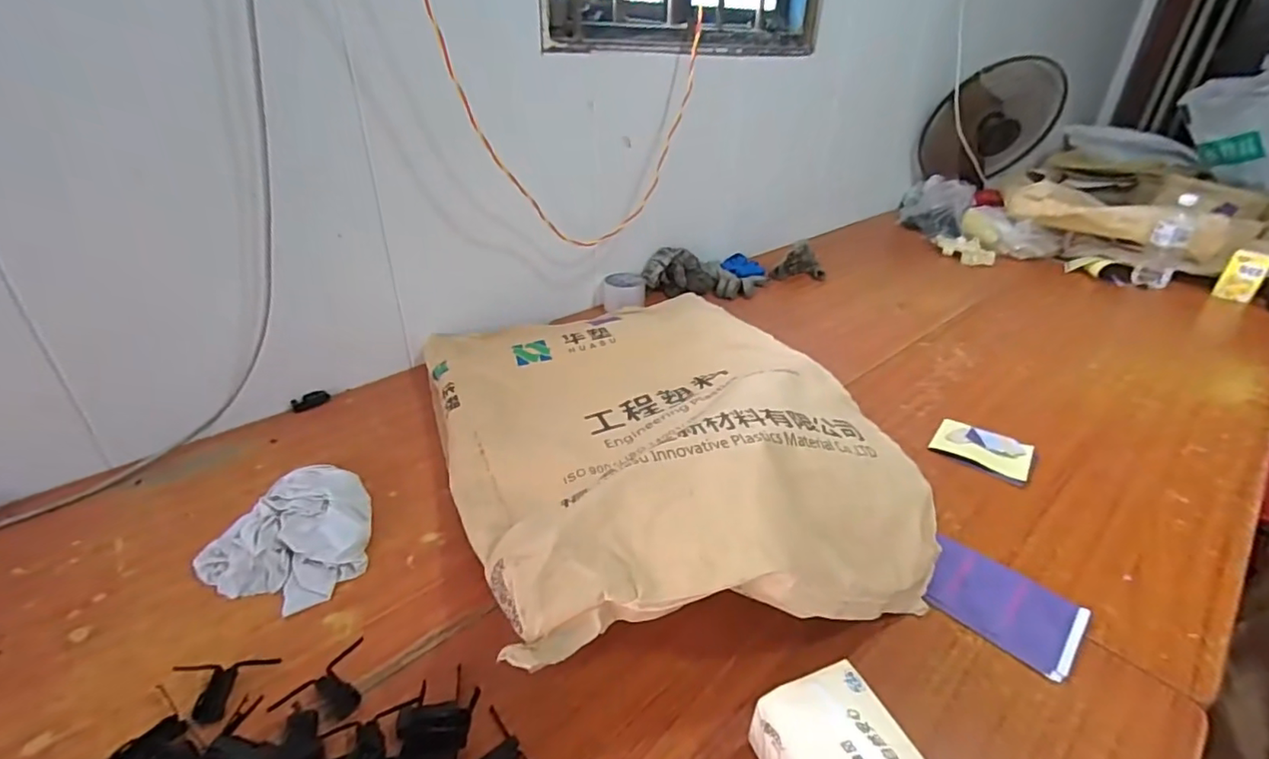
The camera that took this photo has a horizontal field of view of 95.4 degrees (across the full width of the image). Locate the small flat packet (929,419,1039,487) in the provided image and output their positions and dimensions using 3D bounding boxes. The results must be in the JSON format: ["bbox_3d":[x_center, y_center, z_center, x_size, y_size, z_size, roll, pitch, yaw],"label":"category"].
[{"bbox_3d":[0.492,0.097,0.812,0.123,0.011,0.090,22,37,30],"label":"small flat packet"}]

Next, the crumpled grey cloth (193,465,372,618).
[{"bbox_3d":[-0.367,0.170,0.639,0.165,0.041,0.175,16,34,22],"label":"crumpled grey cloth"}]

